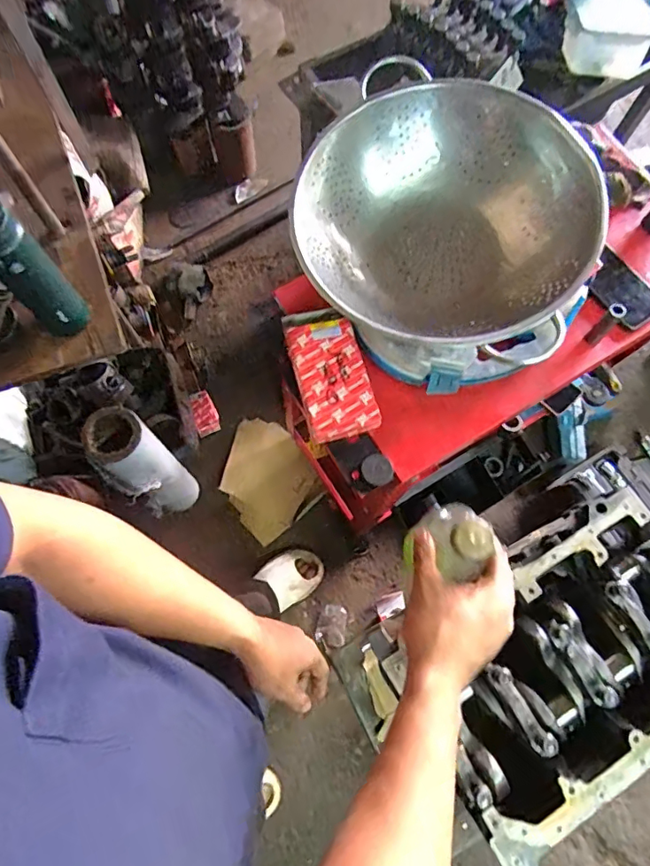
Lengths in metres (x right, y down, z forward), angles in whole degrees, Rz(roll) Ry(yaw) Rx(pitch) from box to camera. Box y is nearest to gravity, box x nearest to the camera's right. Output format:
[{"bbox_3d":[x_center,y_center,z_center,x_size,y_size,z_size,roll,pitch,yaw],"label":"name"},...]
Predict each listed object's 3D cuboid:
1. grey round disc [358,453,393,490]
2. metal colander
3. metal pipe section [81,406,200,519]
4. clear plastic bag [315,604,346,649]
[{"bbox_3d":[0.065,0.050,0.662,0.045,0.022,0.039,-27,75,-9],"label":"grey round disc"},{"bbox_3d":[0.142,-0.251,0.631,0.333,0.132,0.323,0,72,-1],"label":"metal colander"},{"bbox_3d":[-0.369,0.082,1.090,0.123,0.496,0.111,-39,77,-12],"label":"metal pipe section"},{"bbox_3d":[0.015,0.475,1.264,0.073,0.059,0.096,6,72,1],"label":"clear plastic bag"}]

